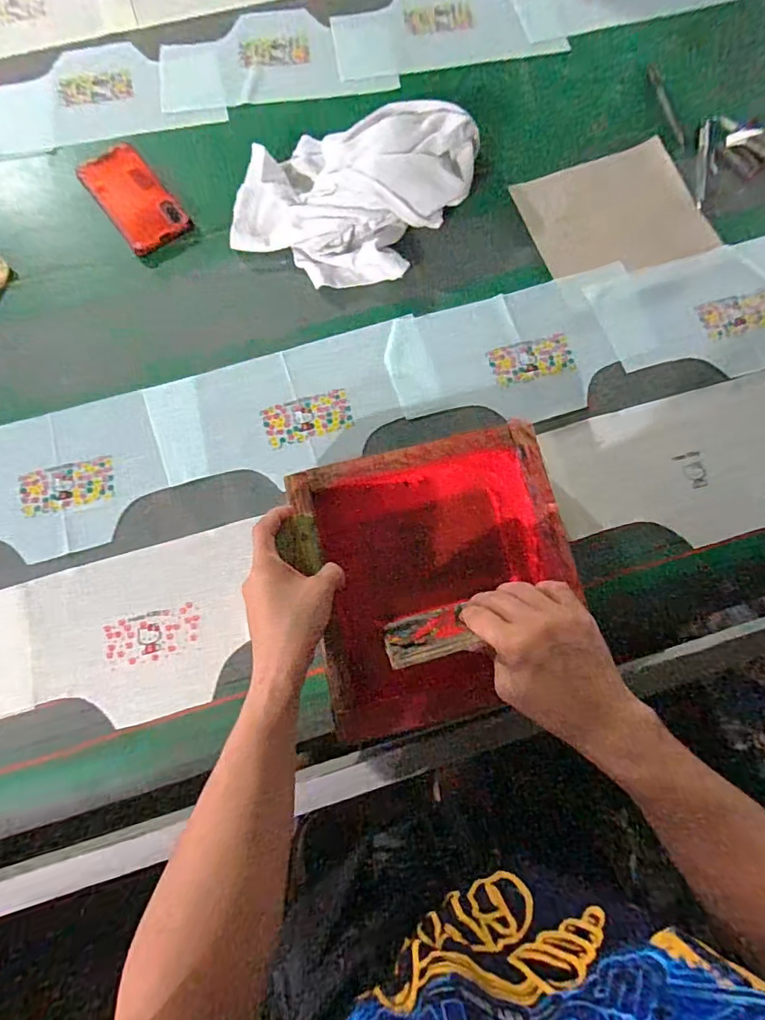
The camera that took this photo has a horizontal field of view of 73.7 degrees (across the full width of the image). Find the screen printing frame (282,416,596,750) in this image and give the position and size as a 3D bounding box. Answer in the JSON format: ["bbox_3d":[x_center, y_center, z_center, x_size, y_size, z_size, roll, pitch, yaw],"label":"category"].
[{"bbox_3d":[0.053,0.073,0.508,0.251,0.075,0.273,-15,95,-11],"label":"screen printing frame"}]

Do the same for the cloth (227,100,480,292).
[{"bbox_3d":[-0.034,-0.407,0.628,0.235,0.060,0.289,36,79,9],"label":"cloth"}]

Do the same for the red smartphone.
[{"bbox_3d":[-0.316,-0.397,0.648,0.078,0.015,0.149,-37,79,-9],"label":"red smartphone"}]

